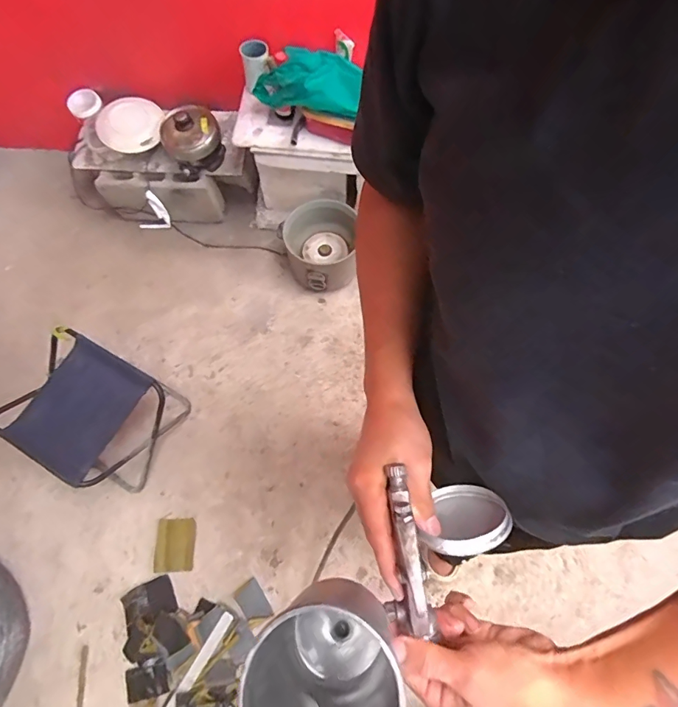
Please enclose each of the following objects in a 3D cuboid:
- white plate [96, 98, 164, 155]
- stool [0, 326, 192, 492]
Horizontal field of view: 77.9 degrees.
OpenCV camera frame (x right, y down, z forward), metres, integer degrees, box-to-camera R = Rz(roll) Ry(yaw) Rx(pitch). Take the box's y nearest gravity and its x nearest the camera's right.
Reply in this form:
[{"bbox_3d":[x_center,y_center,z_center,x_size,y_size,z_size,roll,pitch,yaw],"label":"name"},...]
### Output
[{"bbox_3d":[-0.704,-0.778,1.406,0.213,0.041,0.221,-2,80,9],"label":"white plate"},{"bbox_3d":[-0.689,0.169,1.208,0.409,0.294,0.320,31,71,10],"label":"stool"}]

